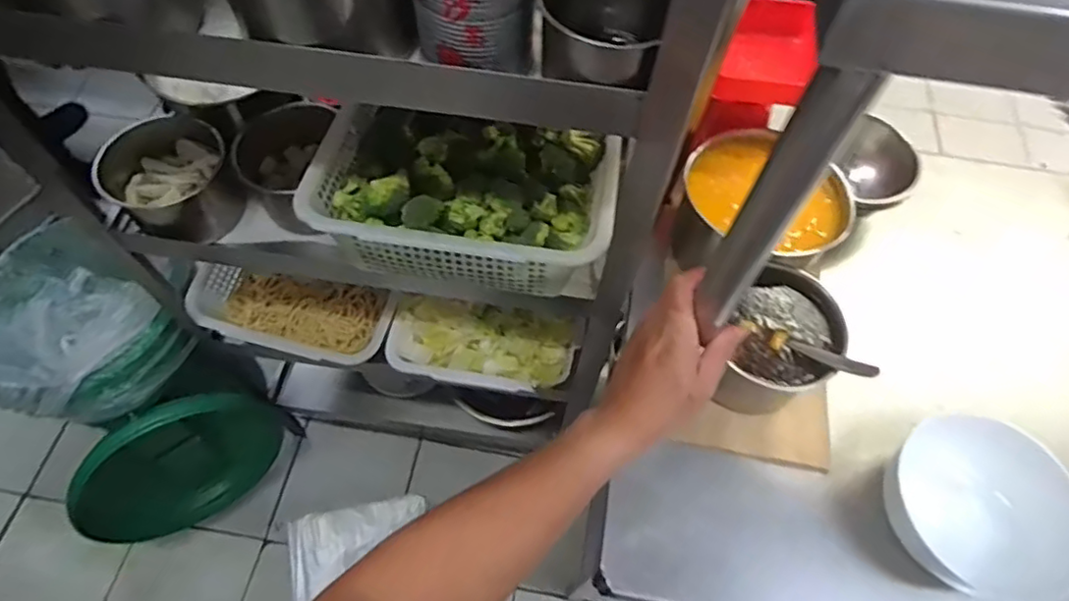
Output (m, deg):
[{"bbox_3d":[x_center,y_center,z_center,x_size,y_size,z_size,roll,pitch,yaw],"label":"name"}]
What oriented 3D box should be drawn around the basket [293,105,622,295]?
[{"bbox_3d":[-0.084,-0.144,0.754,0.341,0.108,0.241,6,61,1],"label":"basket"}]

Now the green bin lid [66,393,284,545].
[{"bbox_3d":[-0.716,0.330,1.237,0.381,0.381,0.102,-41,70,-21],"label":"green bin lid"}]

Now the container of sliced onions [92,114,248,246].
[{"bbox_3d":[-0.484,-0.154,0.825,0.150,0.109,0.154,1,61,-1],"label":"container of sliced onions"}]

